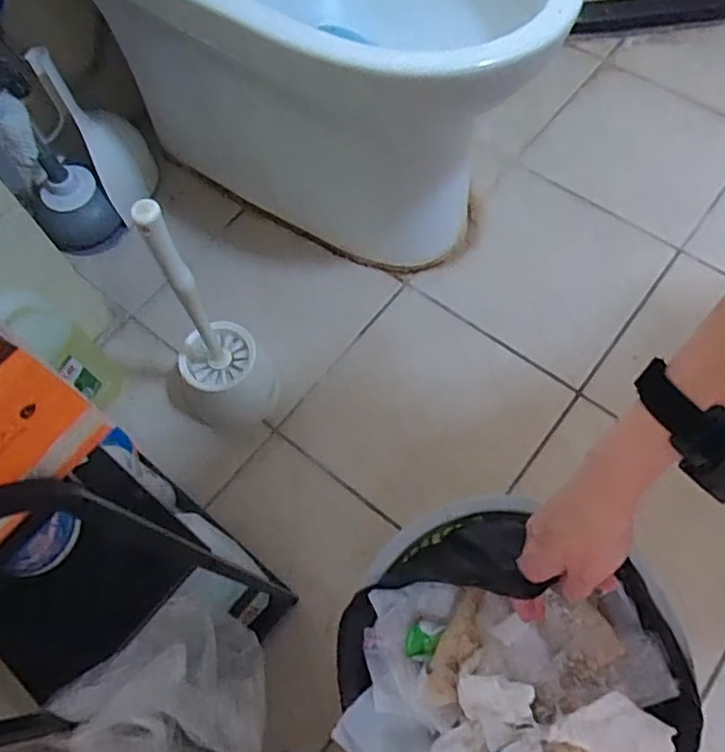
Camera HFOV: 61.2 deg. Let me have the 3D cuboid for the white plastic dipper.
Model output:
[{"bbox_3d":[-0.398,-0.380,0.957,0.100,0.233,0.134,-30,68,-11],"label":"white plastic dipper"}]

